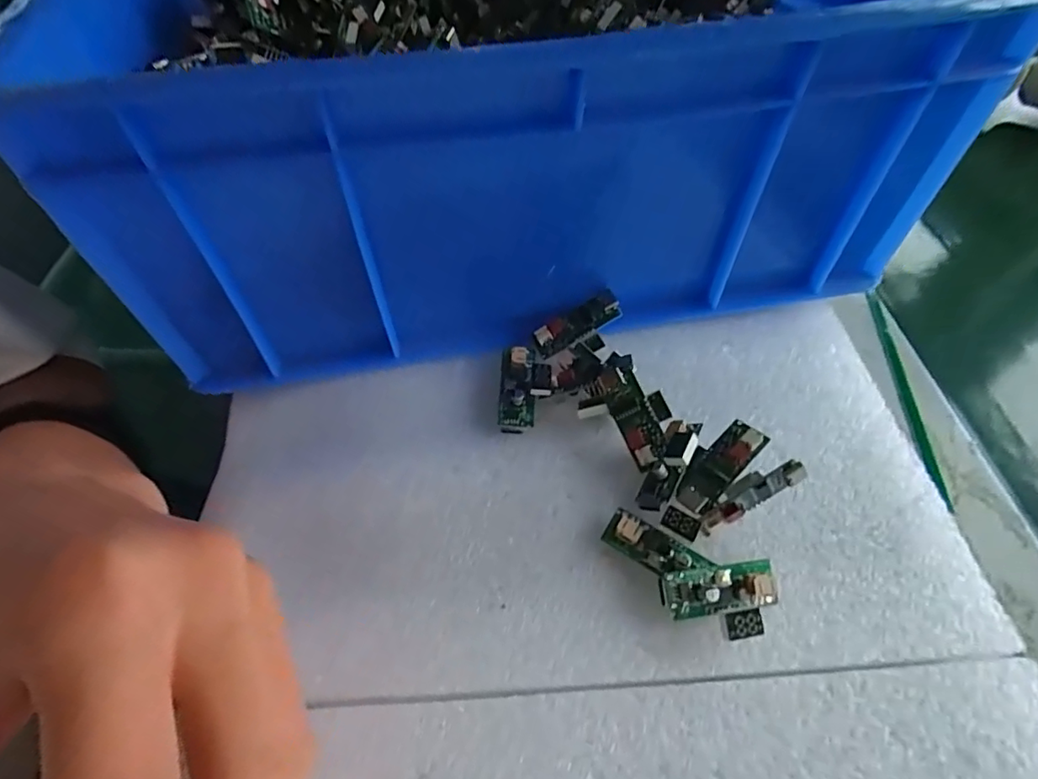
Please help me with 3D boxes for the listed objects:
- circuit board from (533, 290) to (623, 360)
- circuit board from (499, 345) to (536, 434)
[{"bbox_3d":[0.024,-0.028,0.235,0.038,0.006,0.013,-30,57,6],"label":"circuit board"},{"bbox_3d":[-0.001,-0.001,0.226,0.014,0.011,0.038,2,54,1],"label":"circuit board"}]

